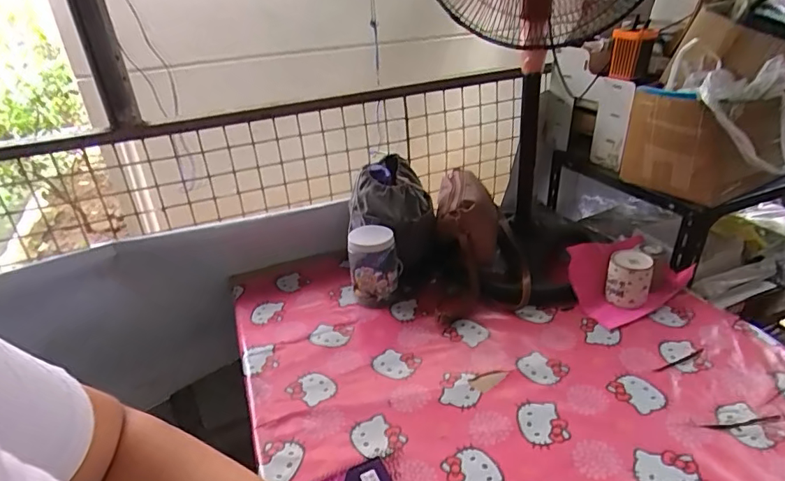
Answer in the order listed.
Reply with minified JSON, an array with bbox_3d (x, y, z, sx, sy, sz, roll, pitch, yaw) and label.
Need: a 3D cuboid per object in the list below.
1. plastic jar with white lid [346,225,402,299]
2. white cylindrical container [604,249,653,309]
[{"bbox_3d":[-0.038,0.057,1.071,0.109,0.154,0.094,-5,28,-1],"label":"plastic jar with white lid"},{"bbox_3d":[0.485,0.081,0.999,0.079,0.103,0.078,-3,28,2],"label":"white cylindrical container"}]

